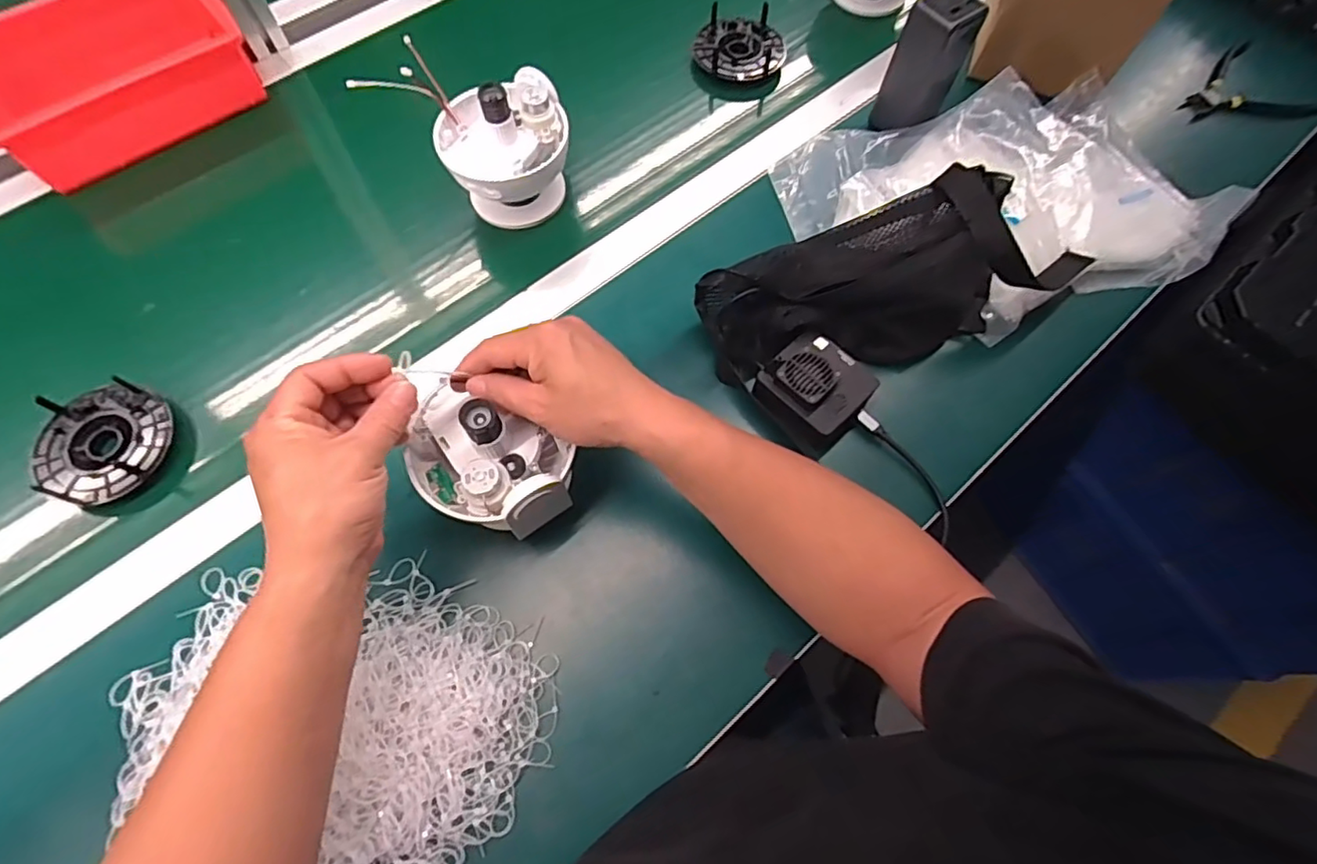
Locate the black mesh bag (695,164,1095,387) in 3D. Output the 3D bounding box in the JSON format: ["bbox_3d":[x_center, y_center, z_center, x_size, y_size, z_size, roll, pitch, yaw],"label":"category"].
[{"bbox_3d":[0.205,-0.131,0.516,0.331,0.102,0.129,-20,69,-9],"label":"black mesh bag"}]

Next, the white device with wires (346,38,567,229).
[{"bbox_3d":[-0.168,-0.280,0.573,0.164,0.116,0.104,32,70,12],"label":"white device with wires"}]

